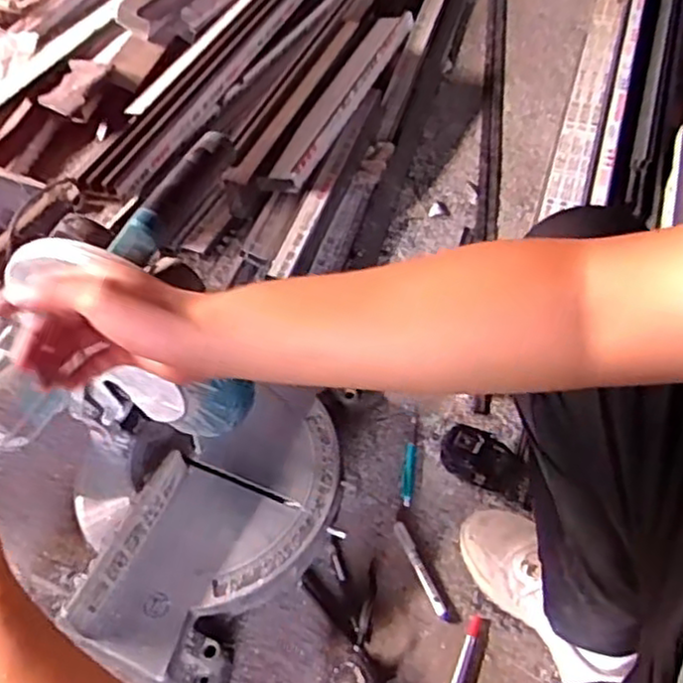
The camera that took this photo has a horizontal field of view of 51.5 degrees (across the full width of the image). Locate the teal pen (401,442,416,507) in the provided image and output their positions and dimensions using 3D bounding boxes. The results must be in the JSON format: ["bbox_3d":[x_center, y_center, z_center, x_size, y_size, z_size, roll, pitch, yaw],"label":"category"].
[{"bbox_3d":[0.093,0.185,0.988,0.016,0.009,0.093,7,53,4],"label":"teal pen"}]

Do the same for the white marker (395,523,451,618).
[{"bbox_3d":[0.100,0.289,0.901,0.016,0.009,0.136,-18,55,-14],"label":"white marker"}]

